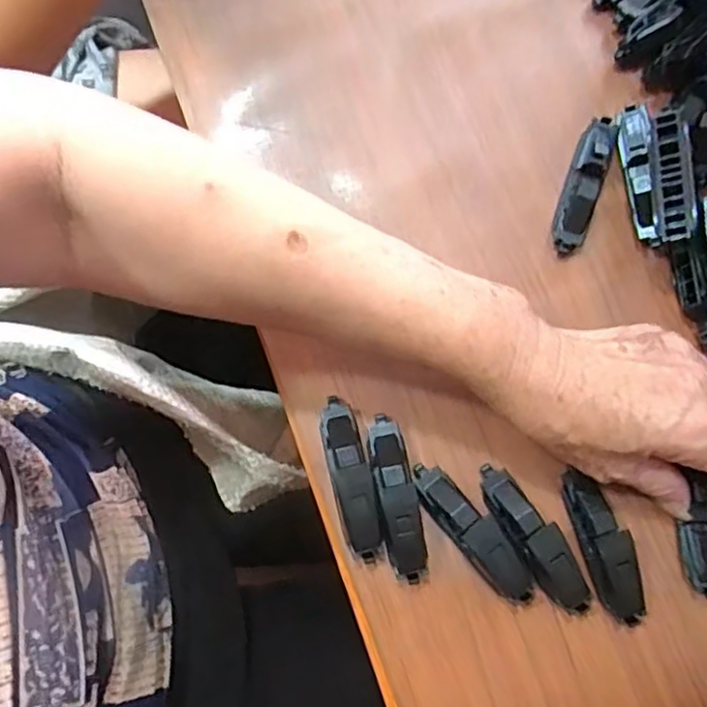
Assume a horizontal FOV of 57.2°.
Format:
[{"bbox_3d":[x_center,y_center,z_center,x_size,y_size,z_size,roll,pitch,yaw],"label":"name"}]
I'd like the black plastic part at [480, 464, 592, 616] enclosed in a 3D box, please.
[{"bbox_3d":[0.090,0.092,0.321,0.020,0.022,0.080,-34,82,-6],"label":"black plastic part"}]

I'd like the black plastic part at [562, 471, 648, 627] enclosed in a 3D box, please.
[{"bbox_3d":[0.124,0.096,0.322,0.020,0.023,0.075,-15,80,-3],"label":"black plastic part"}]

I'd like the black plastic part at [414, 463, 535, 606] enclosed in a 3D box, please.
[{"bbox_3d":[0.061,0.089,0.322,0.019,0.022,0.081,-40,82,-6],"label":"black plastic part"}]

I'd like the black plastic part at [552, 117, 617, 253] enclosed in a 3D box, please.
[{"bbox_3d":[0.128,-0.096,0.361,0.017,0.022,0.079,21,81,4],"label":"black plastic part"}]

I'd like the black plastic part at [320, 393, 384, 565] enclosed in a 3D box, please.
[{"bbox_3d":[-0.001,0.063,0.326,0.019,0.024,0.081,-13,80,-2],"label":"black plastic part"}]

